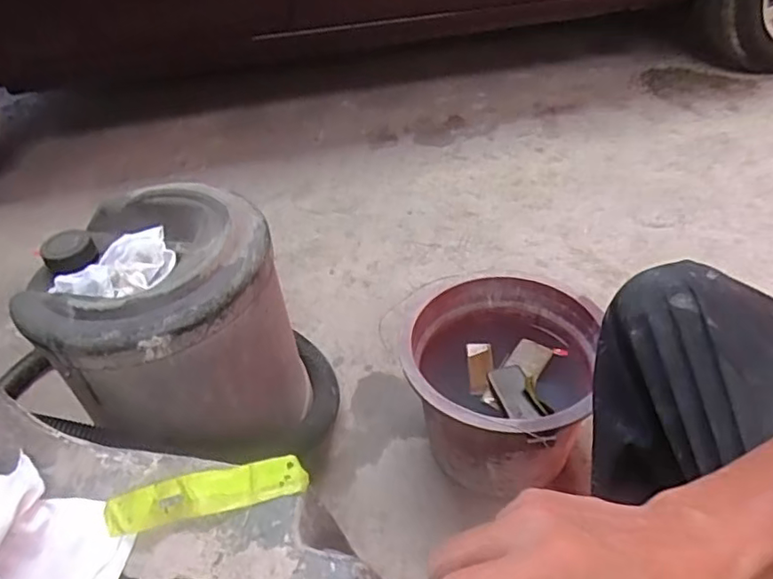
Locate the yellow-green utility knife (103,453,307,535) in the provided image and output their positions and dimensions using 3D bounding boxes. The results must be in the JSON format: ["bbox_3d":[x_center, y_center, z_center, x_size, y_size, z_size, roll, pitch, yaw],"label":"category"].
[{"bbox_3d":[-0.131,0.148,0.421,0.144,0.024,0.029,-11,42,-6],"label":"yellow-green utility knife"}]

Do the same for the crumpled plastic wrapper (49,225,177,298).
[{"bbox_3d":[-0.320,-0.027,0.681,0.136,0.033,0.091,-24,44,-19],"label":"crumpled plastic wrapper"}]

